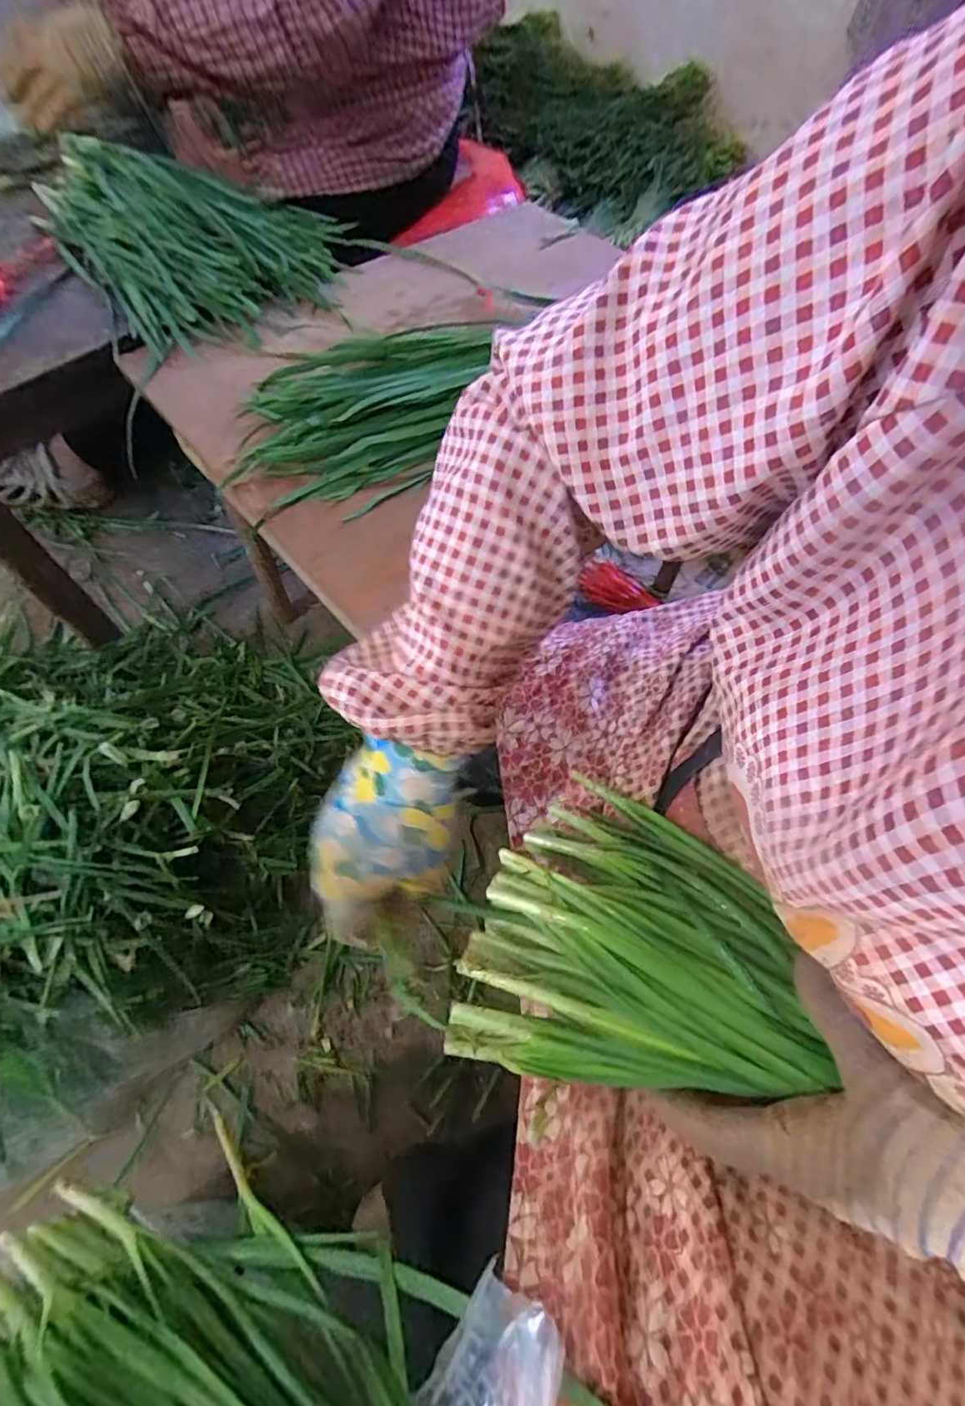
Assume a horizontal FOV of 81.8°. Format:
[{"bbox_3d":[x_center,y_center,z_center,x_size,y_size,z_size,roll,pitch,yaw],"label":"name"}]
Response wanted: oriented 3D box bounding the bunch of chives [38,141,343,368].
[{"bbox_3d":[-0.330,-0.567,0.654,0.296,0.071,0.354,-37,68,-20],"label":"bunch of chives"}]

